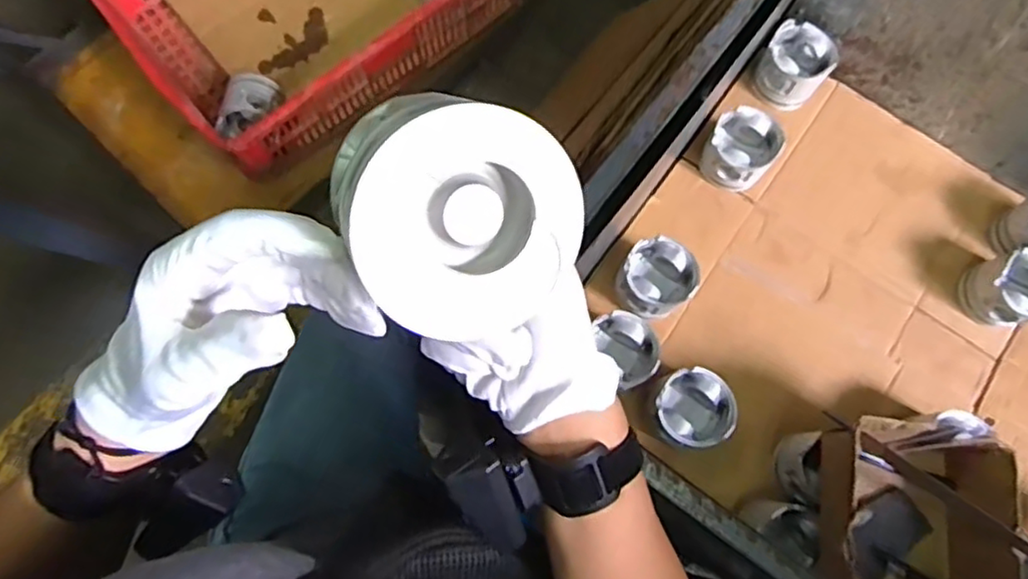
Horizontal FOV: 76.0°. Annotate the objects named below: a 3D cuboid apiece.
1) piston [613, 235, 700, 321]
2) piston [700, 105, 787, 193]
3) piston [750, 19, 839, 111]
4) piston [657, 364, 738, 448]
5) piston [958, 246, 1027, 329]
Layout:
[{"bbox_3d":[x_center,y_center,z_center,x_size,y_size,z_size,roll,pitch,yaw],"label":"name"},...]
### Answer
[{"bbox_3d":[0.181,-0.011,0.859,0.095,0.074,0.093,1,75,-2],"label":"piston"},{"bbox_3d":[0.312,-0.190,0.911,0.092,0.075,0.095,1,75,-2],"label":"piston"},{"bbox_3d":[0.403,-0.321,0.953,0.090,0.077,0.095,1,75,-2],"label":"piston"},{"bbox_3d":[0.216,0.149,0.813,0.091,0.073,0.088,1,75,-2],"label":"piston"},{"bbox_3d":[0.663,0.000,0.876,0.087,0.075,0.092,-9,75,-5],"label":"piston"}]

